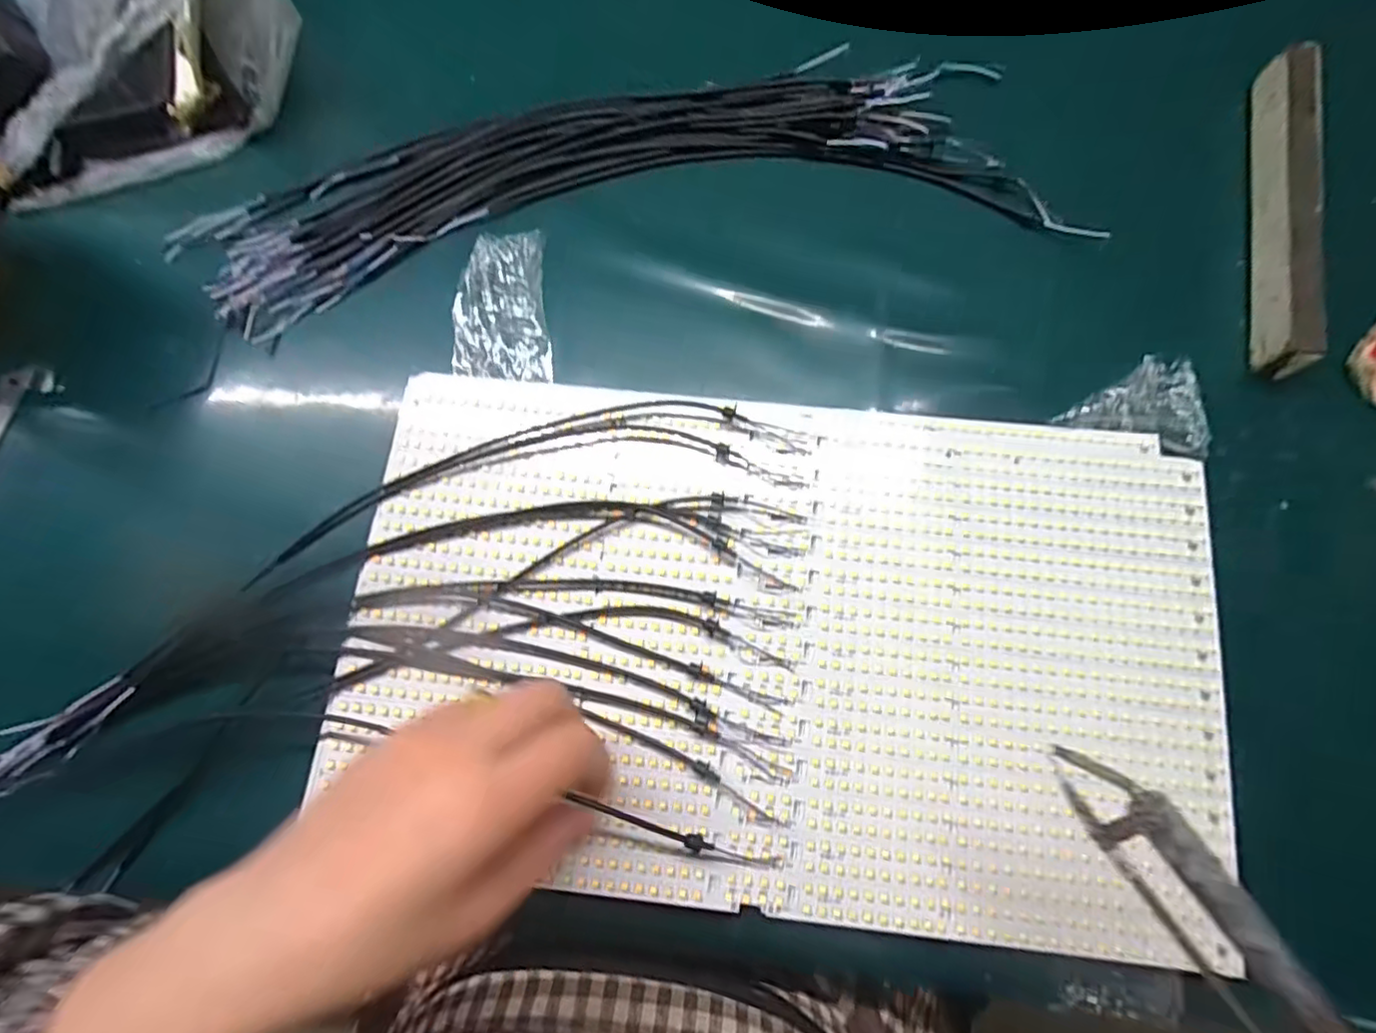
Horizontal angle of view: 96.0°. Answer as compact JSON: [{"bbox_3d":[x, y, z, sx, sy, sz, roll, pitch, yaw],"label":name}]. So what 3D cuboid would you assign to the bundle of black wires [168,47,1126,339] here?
[{"bbox_3d":[-0.041,-0.209,0.381,0.516,0.025,0.145,-6,77,2],"label":"bundle of black wires"}]

